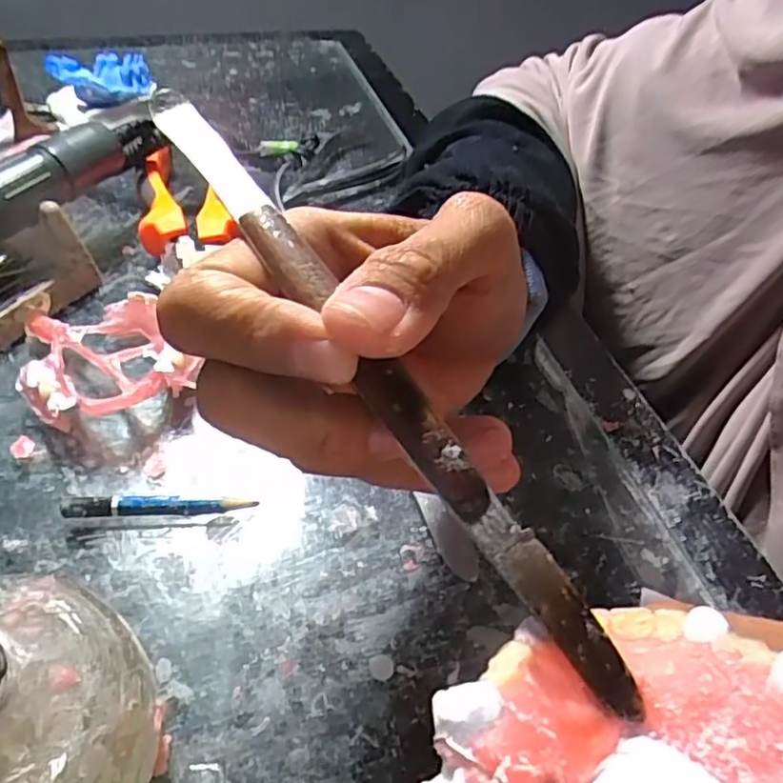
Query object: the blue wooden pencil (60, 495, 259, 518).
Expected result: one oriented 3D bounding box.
[{"bbox_3d":[-0.083,0.041,0.237,0.065,0.009,0.008,0,47,-6],"label":"blue wooden pencil"}]

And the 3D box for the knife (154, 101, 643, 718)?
[{"bbox_3d":[-0.008,-0.011,0.137,0.010,0.005,0.165,-26,65,-27],"label":"knife"}]

